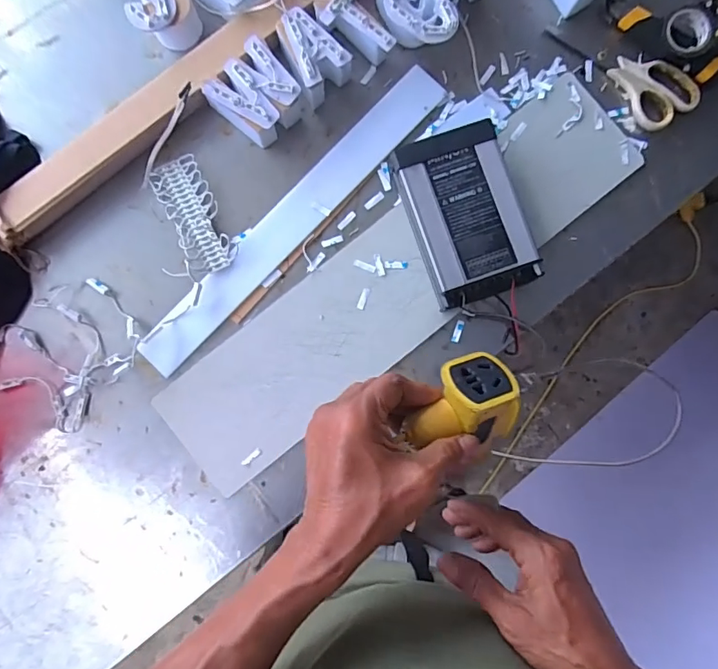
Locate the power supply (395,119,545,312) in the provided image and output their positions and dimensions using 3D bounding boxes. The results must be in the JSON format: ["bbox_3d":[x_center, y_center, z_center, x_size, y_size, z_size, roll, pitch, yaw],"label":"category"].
[{"bbox_3d":[0.114,-0.128,0.539,0.113,0.051,0.179,-19,87,-1],"label":"power supply"}]

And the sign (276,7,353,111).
[{"bbox_3d":[-0.057,-0.310,0.555,0.063,0.053,0.080,-40,87,-2],"label":"sign"}]

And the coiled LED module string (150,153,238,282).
[{"bbox_3d":[-0.192,-0.130,0.552,0.070,0.020,0.134,-26,87,-2],"label":"coiled LED module string"}]

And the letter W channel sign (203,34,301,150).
[{"bbox_3d":[-0.110,-0.269,0.550,0.083,0.053,0.094,39,87,2],"label":"letter W channel sign"}]

